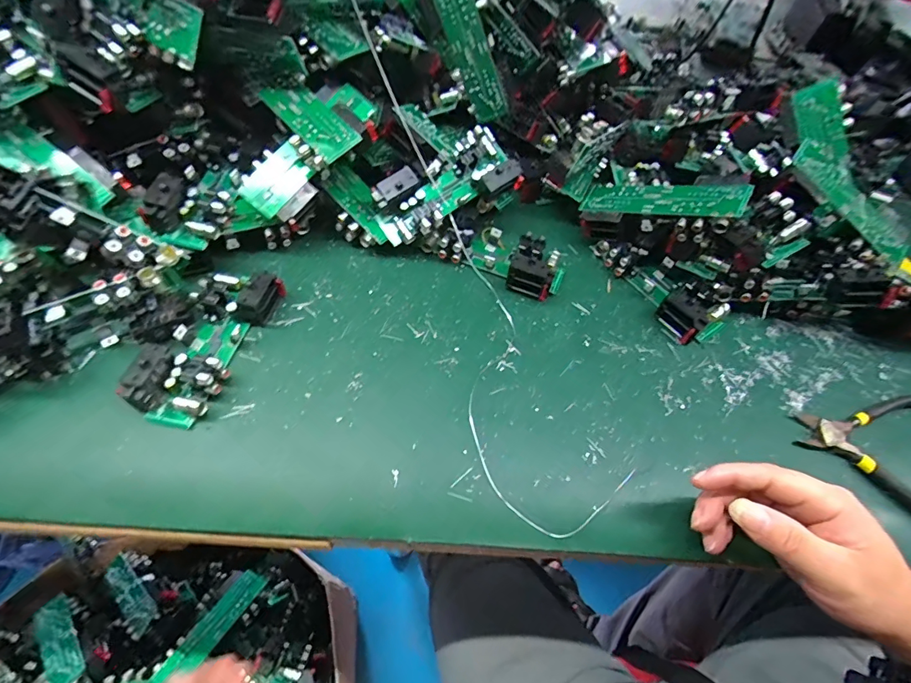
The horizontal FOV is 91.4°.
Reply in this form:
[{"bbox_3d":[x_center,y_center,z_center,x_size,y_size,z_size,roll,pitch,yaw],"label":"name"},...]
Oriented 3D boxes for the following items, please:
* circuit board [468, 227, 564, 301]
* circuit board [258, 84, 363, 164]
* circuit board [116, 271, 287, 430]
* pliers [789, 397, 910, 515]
[{"bbox_3d":[0.058,-0.084,0.432,0.097,0.034,0.055,30,59,15],"label":"circuit board"},{"bbox_3d":[-0.125,-0.192,0.382,0.037,0.005,0.098,-41,75,-8],"label":"circuit board"},{"bbox_3d":[-0.197,-0.003,0.354,0.057,0.032,0.135,14,56,4],"label":"circuit board"},{"bbox_3d":[0.369,0.078,0.364,0.145,0.012,0.132,37,61,19],"label":"pliers"}]

